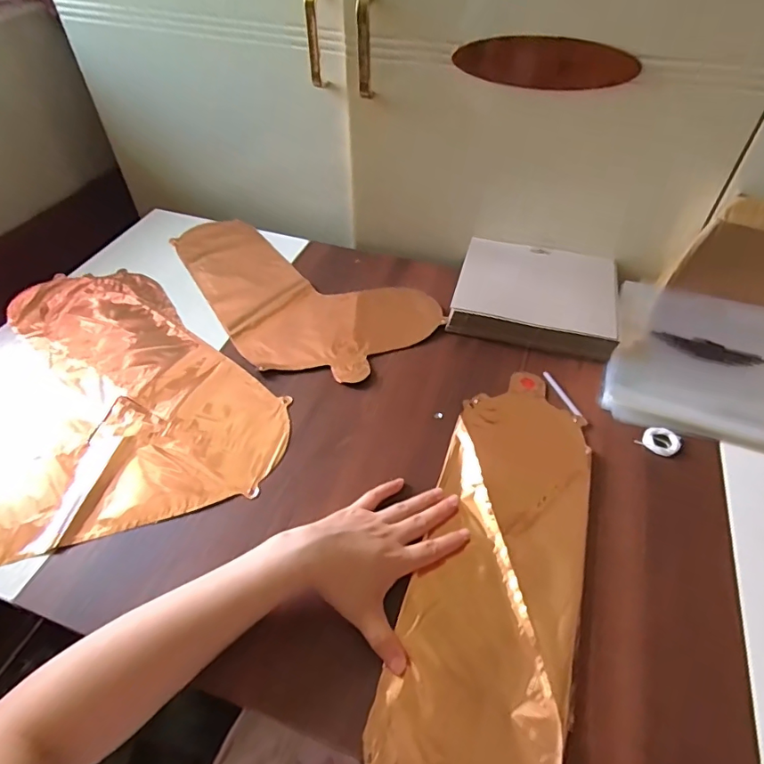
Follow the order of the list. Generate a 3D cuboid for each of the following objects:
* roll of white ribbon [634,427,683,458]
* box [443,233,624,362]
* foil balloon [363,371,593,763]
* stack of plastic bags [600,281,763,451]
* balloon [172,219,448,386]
[{"bbox_3d":[0.287,0.061,0.508,0.035,0.005,0.035,-33,55,-27],"label":"roll of white ribbon"},{"bbox_3d":[0.198,-0.112,0.642,0.199,0.044,0.168,13,48,11],"label":"box"},{"bbox_3d":[0.098,0.156,0.417,0.130,0.015,0.426,15,50,13],"label":"foil balloon"},{"bbox_3d":[0.379,-0.024,0.569,0.213,0.031,0.210,17,49,15],"label":"stack of plastic bags"},{"bbox_3d":[-0.138,-0.140,0.689,0.224,0.010,0.416,-34,56,-28],"label":"balloon"}]

